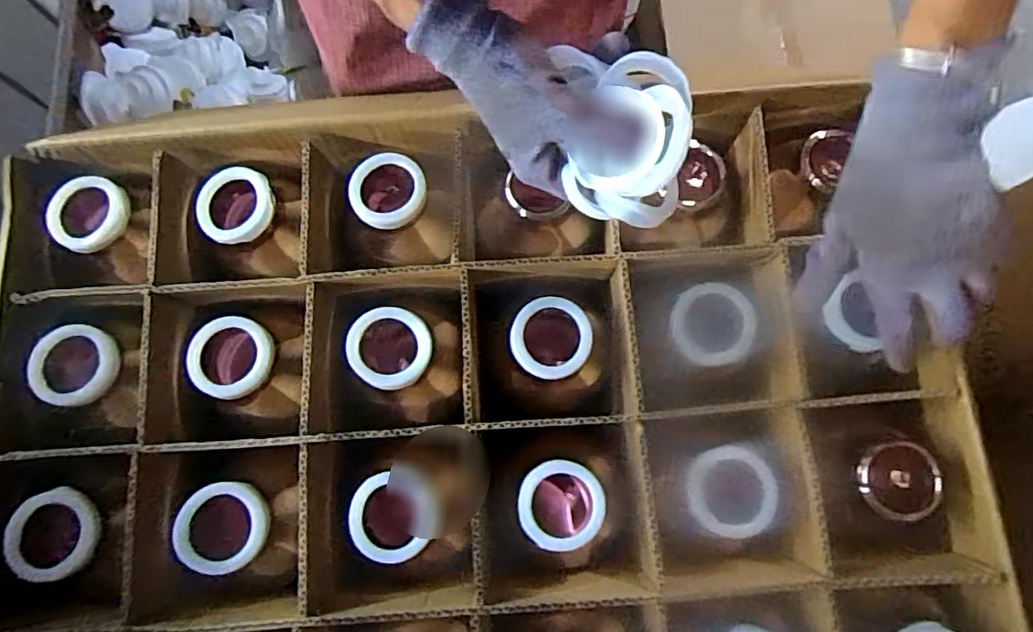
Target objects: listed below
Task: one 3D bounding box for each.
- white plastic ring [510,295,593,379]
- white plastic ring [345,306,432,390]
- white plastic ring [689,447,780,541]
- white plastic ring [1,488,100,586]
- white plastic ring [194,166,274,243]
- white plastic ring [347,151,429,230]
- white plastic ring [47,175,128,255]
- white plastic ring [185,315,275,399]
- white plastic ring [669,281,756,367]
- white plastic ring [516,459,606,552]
[{"bbox_3d":[0.025,0.015,0.411,0.057,0.013,0.057,0,77,1],"label":"white plastic ring"},{"bbox_3d":[-0.090,0.022,0.404,0.057,0.014,0.056,0,77,1],"label":"white plastic ring"},{"bbox_3d":[0.146,0.118,0.388,0.056,0.004,0.058,-5,69,13],"label":"white plastic ring"},{"bbox_3d":[-0.309,0.145,0.379,0.062,0.011,0.057,0,77,1],"label":"white plastic ring"},{"bbox_3d":[-0.213,-0.083,0.430,0.057,0.014,0.056,0,77,1],"label":"white plastic ring"},{"bbox_3d":[-0.098,-0.095,0.437,0.057,0.013,0.055,0,96,-3],"label":"white plastic ring"},{"bbox_3d":[-0.324,-0.079,0.431,0.052,0.012,0.058,32,80,7],"label":"white plastic ring"},{"bbox_3d":[-0.201,0.029,0.402,0.054,0.016,0.058,0,77,1],"label":"white plastic ring"},{"bbox_3d":[0.139,0.005,0.405,0.057,0.004,0.060,-2,73,5],"label":"white plastic ring"},{"bbox_3d":[0.030,0.128,0.387,0.057,0.009,0.058,0,77,1],"label":"white plastic ring"}]

